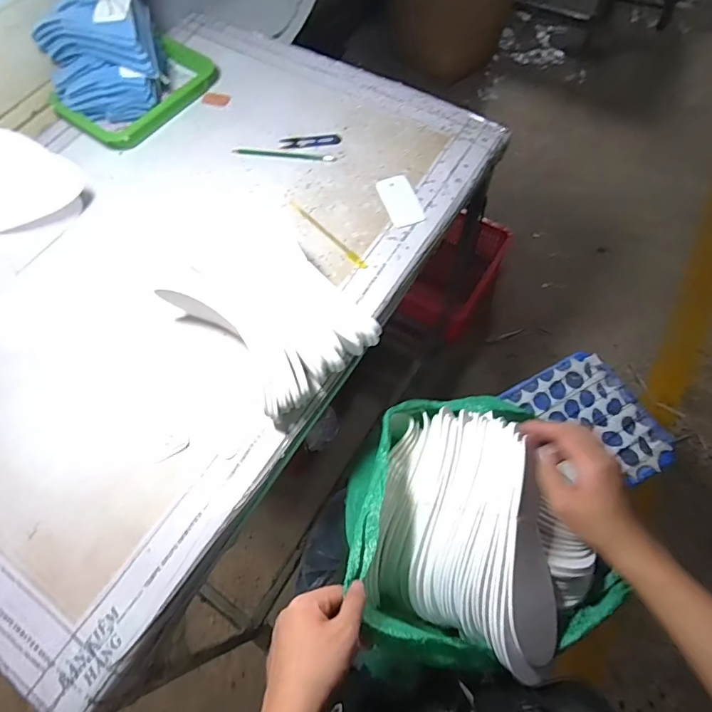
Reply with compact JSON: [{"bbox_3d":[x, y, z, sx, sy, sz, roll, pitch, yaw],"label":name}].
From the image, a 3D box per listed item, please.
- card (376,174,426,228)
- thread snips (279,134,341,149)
[{"bbox_3d":[0.071,-0.251,0.742,0.055,0.004,0.103,-17,63,-6],"label":"card"},{"bbox_3d":[-0.081,-0.378,0.810,0.105,0.010,0.031,0,63,2],"label":"thread snips"}]

